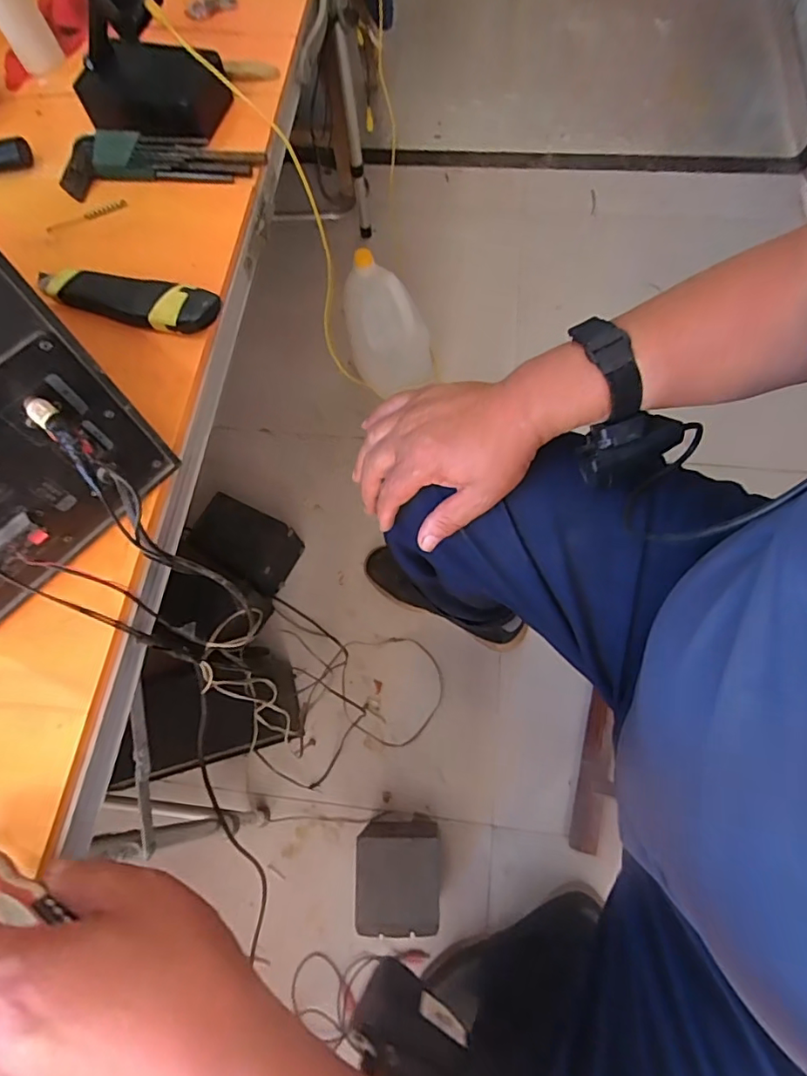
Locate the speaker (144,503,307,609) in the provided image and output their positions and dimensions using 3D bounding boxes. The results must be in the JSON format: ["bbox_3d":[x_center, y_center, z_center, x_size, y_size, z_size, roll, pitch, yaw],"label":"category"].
[{"bbox_3d":[-0.248,0.017,0.865,0.156,0.115,0.109,20,71,10],"label":"speaker"}]

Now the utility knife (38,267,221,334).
[{"bbox_3d":[-0.223,-0.190,0.428,0.161,0.023,0.038,15,70,8],"label":"utility knife"}]

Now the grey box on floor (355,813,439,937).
[{"bbox_3d":[-0.005,0.422,0.691,0.093,0.146,0.105,-1,68,2],"label":"grey box on floor"}]

